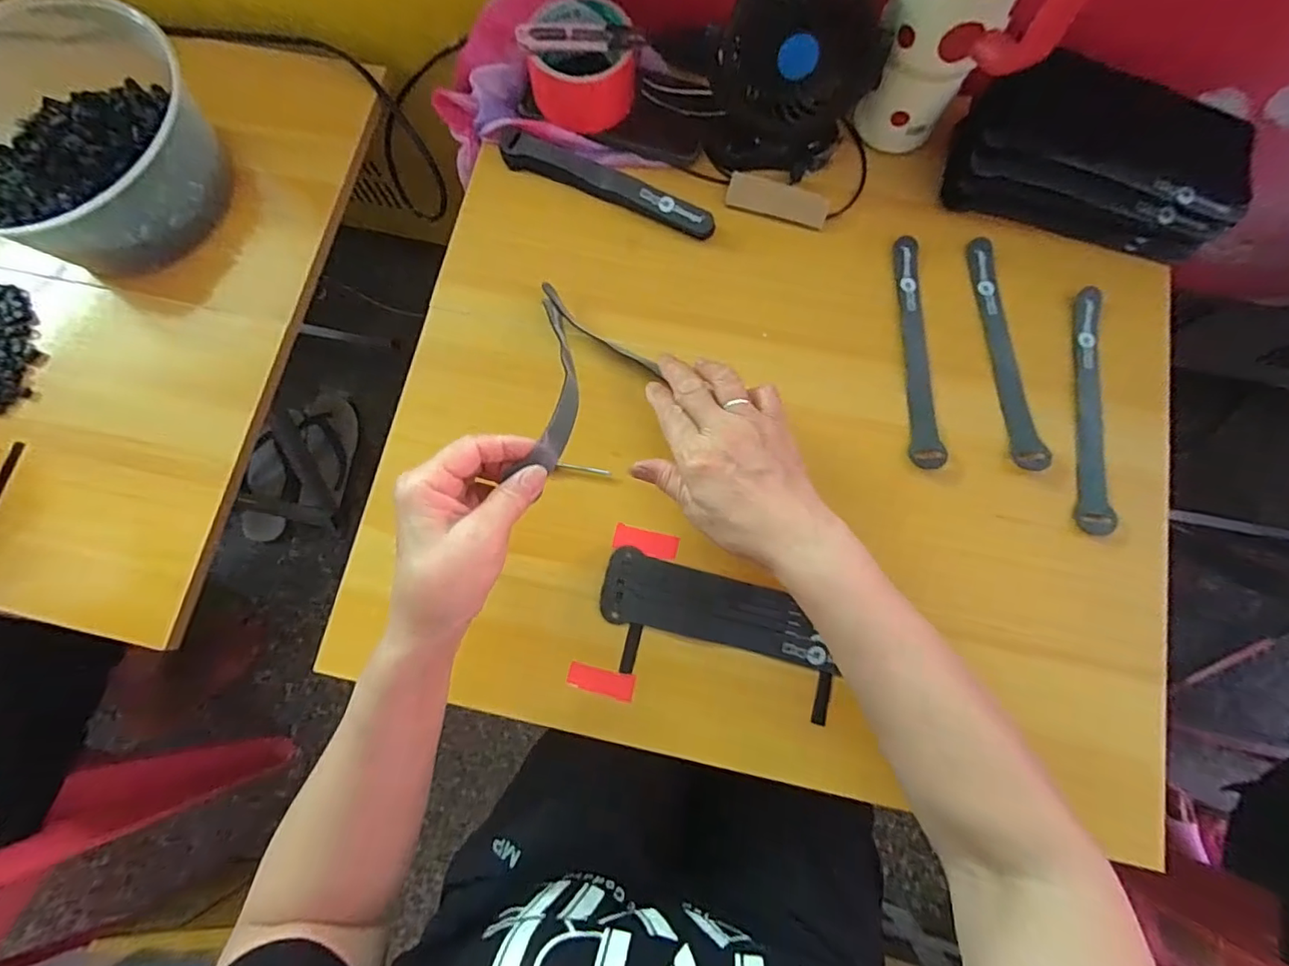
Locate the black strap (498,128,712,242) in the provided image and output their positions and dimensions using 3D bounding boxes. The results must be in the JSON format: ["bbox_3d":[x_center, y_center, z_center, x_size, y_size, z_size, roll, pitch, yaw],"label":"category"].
[{"bbox_3d":[-0.033,-0.253,0.470,0.196,0.015,0.033,23,79,6],"label":"black strap"}]

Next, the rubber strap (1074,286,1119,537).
[{"bbox_3d":[0.344,-0.058,0.424,0.022,0.008,0.192,6,78,2],"label":"rubber strap"}]

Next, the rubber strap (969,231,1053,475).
[{"bbox_3d":[0.285,-0.105,0.438,0.022,0.008,0.194,-7,78,0],"label":"rubber strap"}]

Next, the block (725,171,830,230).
[{"bbox_3d":[0.113,-0.239,0.468,0.084,0.005,0.030,19,79,5],"label":"block"}]

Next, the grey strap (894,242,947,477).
[{"bbox_3d":[0.217,-0.106,0.438,0.024,0.011,0.194,1,78,5],"label":"grey strap"}]

